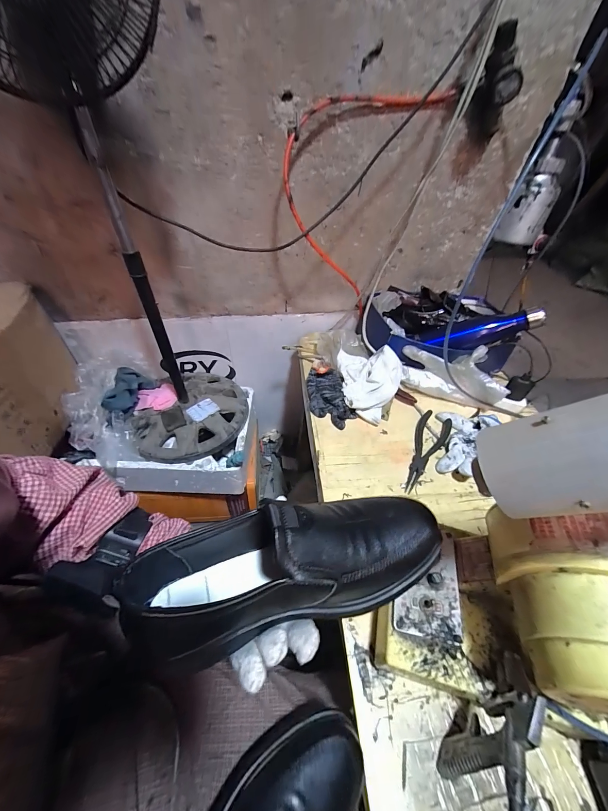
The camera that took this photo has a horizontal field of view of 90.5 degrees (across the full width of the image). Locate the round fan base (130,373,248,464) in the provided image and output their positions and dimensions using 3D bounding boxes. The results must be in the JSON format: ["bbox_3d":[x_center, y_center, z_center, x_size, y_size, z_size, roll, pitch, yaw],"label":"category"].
[{"bbox_3d":[-0.284,0.004,0.754,0.264,0.044,0.290,3,46,-3],"label":"round fan base"}]

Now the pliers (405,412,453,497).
[{"bbox_3d":[0.218,0.080,0.553,0.056,0.012,0.198,29,50,21],"label":"pliers"}]

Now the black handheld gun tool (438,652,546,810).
[{"bbox_3d":[0.177,0.294,0.280,0.027,0.103,0.106,35,53,26],"label":"black handheld gun tool"}]

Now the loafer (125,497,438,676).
[{"bbox_3d":[-0.004,0.122,0.245,0.238,0.088,0.083,-9,47,-8],"label":"loafer"}]

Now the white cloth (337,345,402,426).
[{"bbox_3d":[0.129,-0.053,0.633,0.139,0.076,0.170,15,47,9],"label":"white cloth"}]

